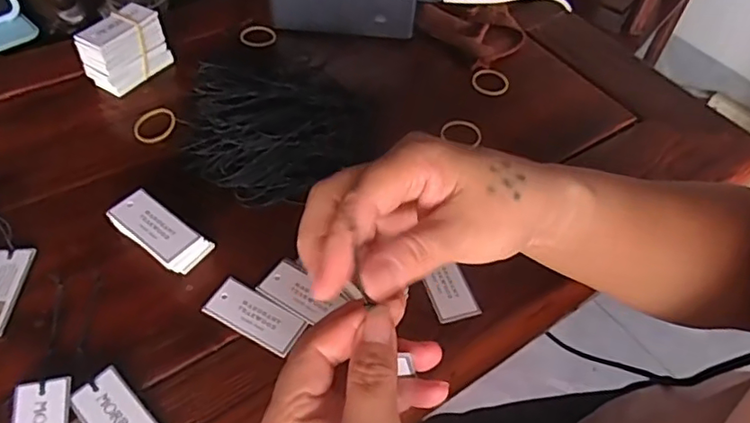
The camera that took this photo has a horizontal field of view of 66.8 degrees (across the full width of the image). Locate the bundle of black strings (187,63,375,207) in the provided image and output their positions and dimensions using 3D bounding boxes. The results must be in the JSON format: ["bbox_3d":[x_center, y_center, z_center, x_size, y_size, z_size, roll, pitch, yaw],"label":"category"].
[{"bbox_3d":[-0.065,-0.059,0.408,0.124,0.031,0.112,-2,52,-5],"label":"bundle of black strings"}]

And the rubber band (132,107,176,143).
[{"bbox_3d":[-0.165,-0.066,0.425,0.031,0.005,0.033,2,51,-2],"label":"rubber band"}]

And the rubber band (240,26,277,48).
[{"bbox_3d":[-0.103,-0.153,0.499,0.031,0.004,0.029,2,51,-2],"label":"rubber band"}]

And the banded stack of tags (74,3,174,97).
[{"bbox_3d":[-0.192,-0.125,0.442,0.032,0.047,0.060,27,55,17],"label":"banded stack of tags"}]

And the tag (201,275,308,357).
[{"bbox_3d":[-0.071,0.060,0.334,0.059,0.004,0.027,25,54,16],"label":"tag"}]

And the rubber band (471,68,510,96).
[{"bbox_3d":[0.098,-0.110,0.483,0.031,0.004,0.028,17,52,10],"label":"rubber band"}]

